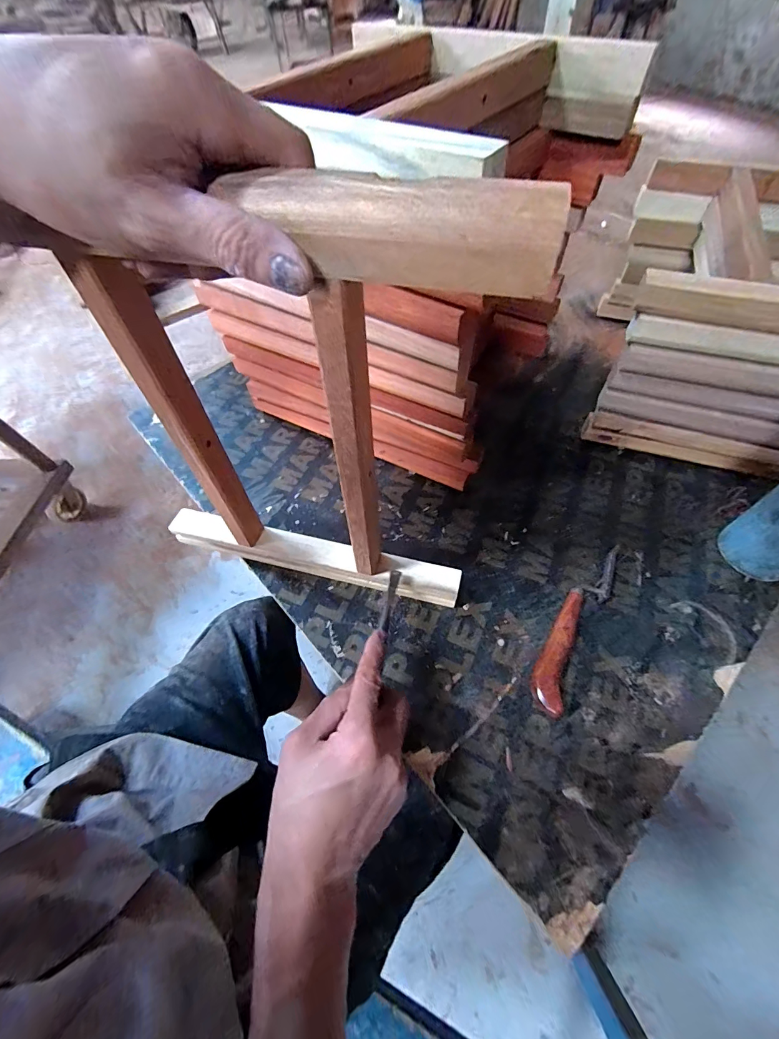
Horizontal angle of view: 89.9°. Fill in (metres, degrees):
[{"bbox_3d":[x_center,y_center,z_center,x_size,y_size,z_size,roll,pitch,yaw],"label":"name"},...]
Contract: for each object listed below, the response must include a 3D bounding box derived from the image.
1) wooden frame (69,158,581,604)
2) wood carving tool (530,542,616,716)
[{"bbox_3d":[-0.068,-0.043,0.293,0.274,0.338,0.049,16,60,12],"label":"wooden frame"},{"bbox_3d":[0.188,0.102,0.392,0.035,0.020,0.191,30,64,19],"label":"wood carving tool"}]

